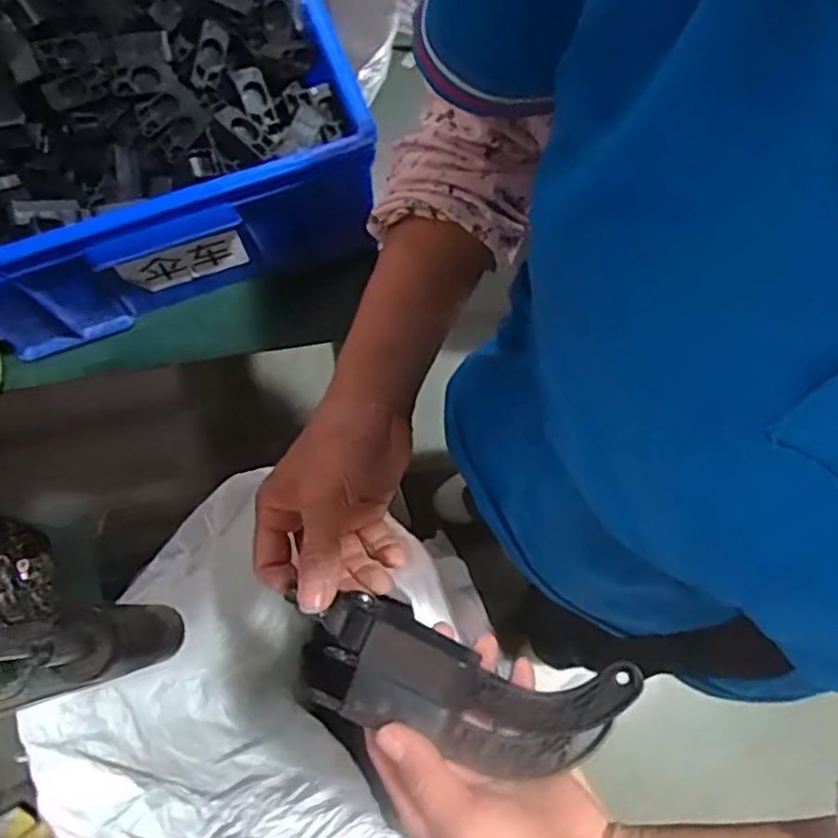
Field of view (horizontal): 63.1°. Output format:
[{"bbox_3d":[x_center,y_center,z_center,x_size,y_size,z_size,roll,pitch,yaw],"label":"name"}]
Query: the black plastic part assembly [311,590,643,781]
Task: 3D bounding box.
[{"bbox_3d":[0.024,0.137,0.345,0.152,0.025,0.063,18,76,1],"label":"black plastic part assembly"}]

